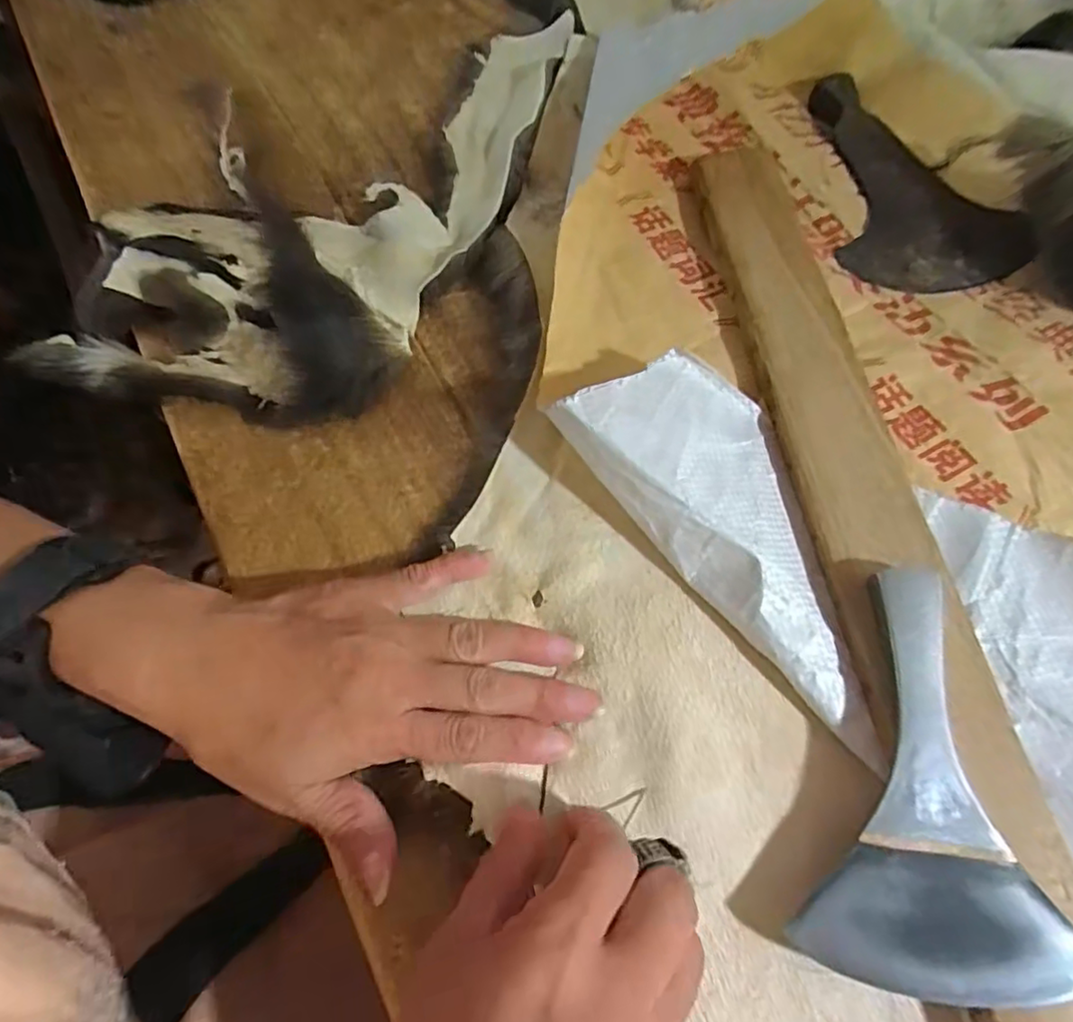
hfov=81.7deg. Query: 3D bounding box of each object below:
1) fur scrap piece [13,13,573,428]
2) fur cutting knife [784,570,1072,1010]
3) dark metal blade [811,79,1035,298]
[{"bbox_3d":[-0.111,-0.181,0.352,0.172,0.032,0.339,24,69,12],"label":"fur scrap piece"},{"bbox_3d":[0.147,0.095,0.219,0.087,0.019,0.137,14,68,8],"label":"fur cutting knife"},{"bbox_3d":[0.232,-0.196,0.374,0.111,0.017,0.158,3,66,3],"label":"dark metal blade"}]

